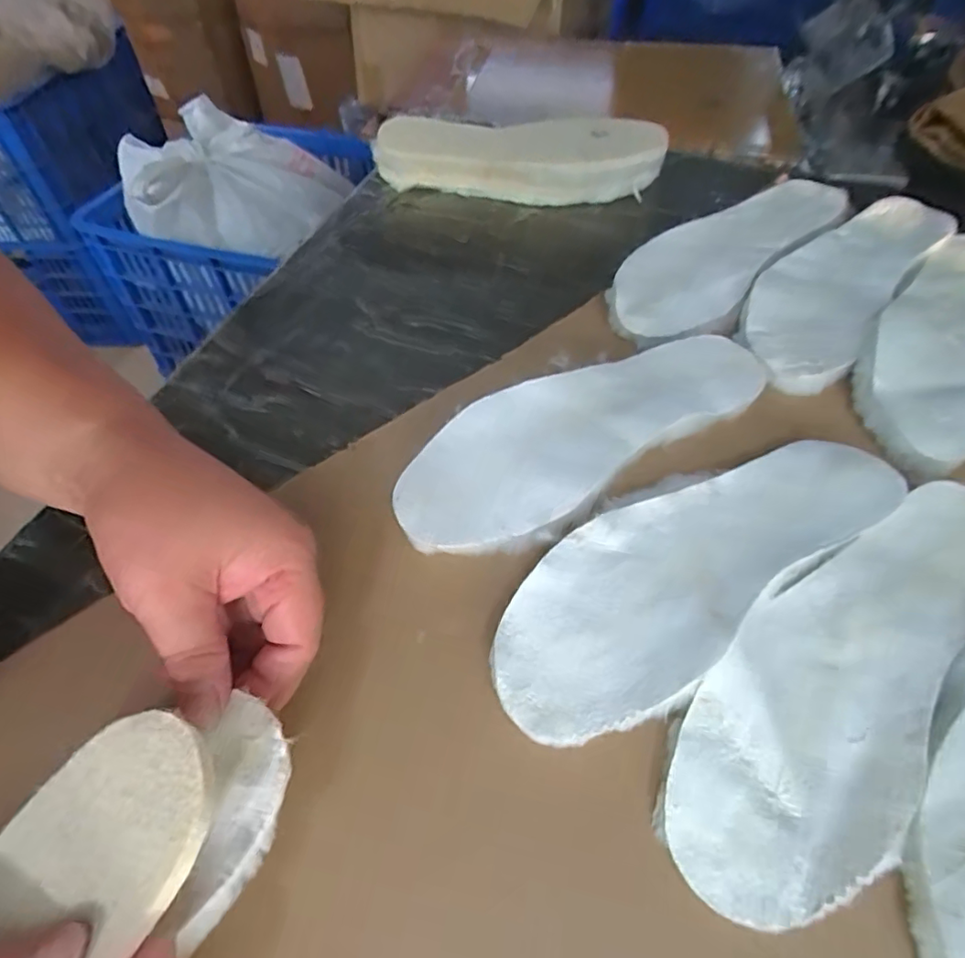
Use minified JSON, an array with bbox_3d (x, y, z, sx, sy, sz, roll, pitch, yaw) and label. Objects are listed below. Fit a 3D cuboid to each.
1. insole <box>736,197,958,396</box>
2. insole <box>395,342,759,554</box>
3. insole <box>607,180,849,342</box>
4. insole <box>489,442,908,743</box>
[{"bbox_3d":[0.272,-0.153,0.444,0.084,0.013,0.257,35,62,26],"label":"insole"},{"bbox_3d":[0.059,-0.034,0.349,0.244,0.012,0.088,-31,57,-19],"label":"insole"},{"bbox_3d":[0.193,-0.187,0.467,0.264,0.007,0.086,-38,60,-23],"label":"insole"},{"bbox_3d":[0.109,0.038,0.296,0.244,0.013,0.083,-32,57,-19],"label":"insole"}]

